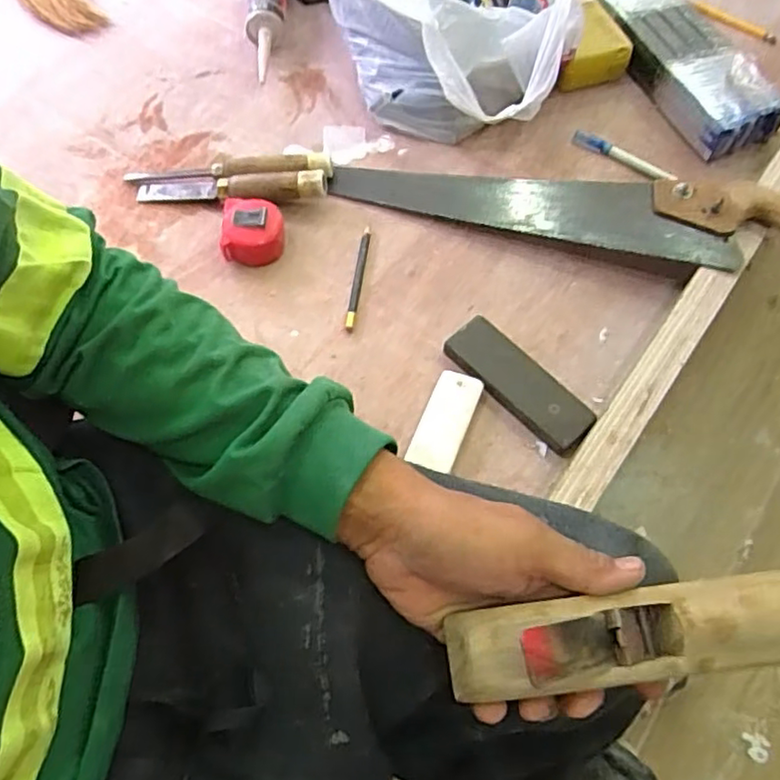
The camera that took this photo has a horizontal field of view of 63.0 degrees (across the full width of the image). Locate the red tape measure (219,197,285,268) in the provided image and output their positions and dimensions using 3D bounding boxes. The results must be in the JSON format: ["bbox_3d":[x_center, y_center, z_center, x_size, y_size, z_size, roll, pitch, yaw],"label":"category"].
[{"bbox_3d":[-0.141,-0.165,0.661,0.062,0.043,0.062,-2,64,-2],"label":"red tape measure"}]

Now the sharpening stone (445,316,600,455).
[{"bbox_3d":[0.121,-0.007,0.599,0.054,0.018,0.152,-40,71,-18],"label":"sharpening stone"}]

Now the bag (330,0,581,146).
[{"bbox_3d":[0.065,-0.442,0.733,0.269,0.160,0.303,7,64,2],"label":"bag"}]

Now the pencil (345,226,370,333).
[{"bbox_3d":[-0.033,-0.114,0.654,0.010,0.005,0.126,7,64,2],"label":"pencil"}]

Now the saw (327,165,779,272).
[{"bbox_3d":[0.189,-0.197,0.669,0.516,0.067,0.095,14,64,6],"label":"saw"}]

